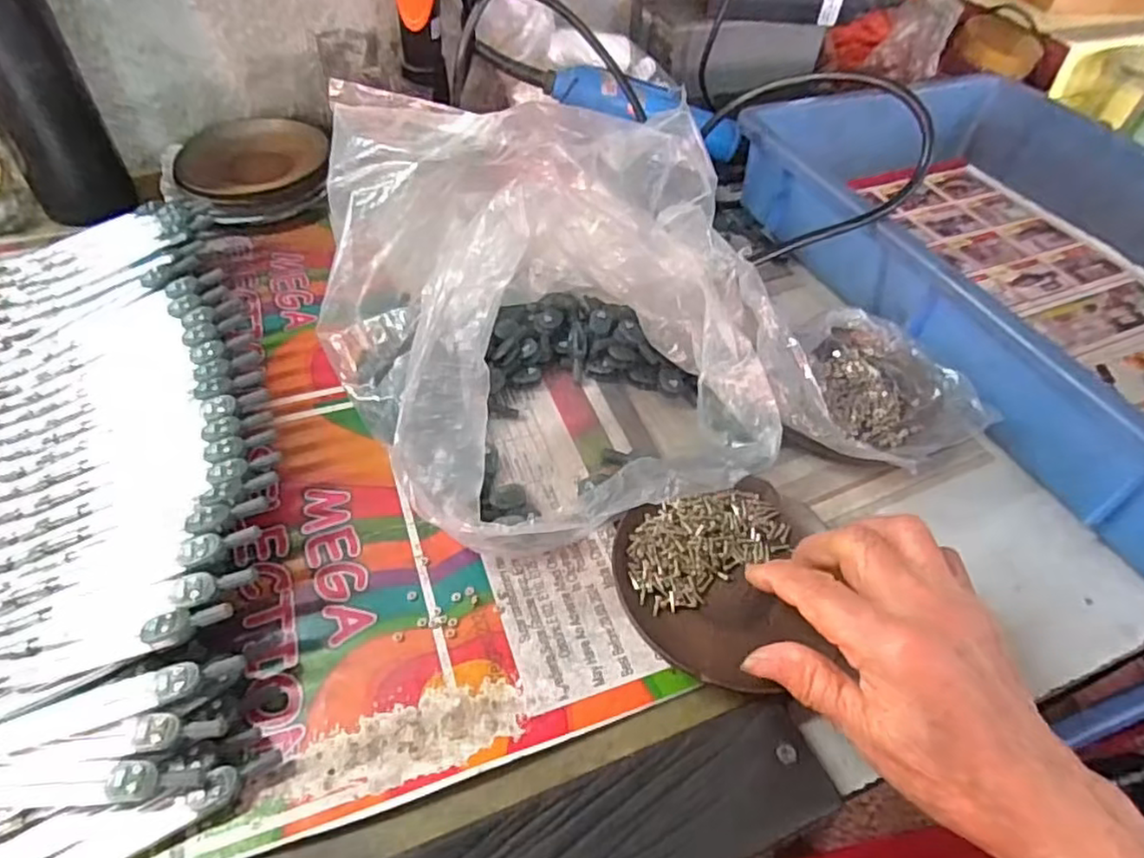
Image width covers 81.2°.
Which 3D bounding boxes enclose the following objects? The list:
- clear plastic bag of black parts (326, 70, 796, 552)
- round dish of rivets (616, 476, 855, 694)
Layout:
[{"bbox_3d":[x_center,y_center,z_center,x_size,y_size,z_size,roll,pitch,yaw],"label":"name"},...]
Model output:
[{"bbox_3d":[-0.017,-0.077,0.382,0.250,0.104,0.285,-3,48,-7],"label":"clear plastic bag of black parts"},{"bbox_3d":[0.077,0.072,0.323,0.106,0.015,0.097,1,52,-1],"label":"round dish of rivets"}]

